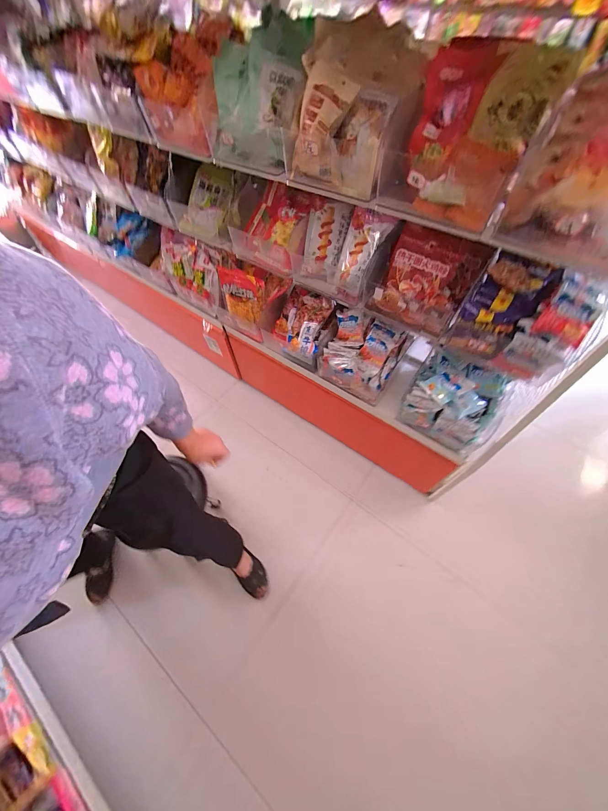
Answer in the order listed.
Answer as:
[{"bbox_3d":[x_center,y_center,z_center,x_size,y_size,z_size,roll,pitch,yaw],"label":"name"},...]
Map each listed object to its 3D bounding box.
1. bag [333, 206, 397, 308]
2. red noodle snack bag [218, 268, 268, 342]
[{"bbox_3d":[0.144,-0.396,0.781,0.068,0.225,0.137,1,38,-36],"label":"bag"},{"bbox_3d":[-0.230,-0.397,1.036,0.169,0.176,0.048,17,41,12],"label":"red noodle snack bag"}]

